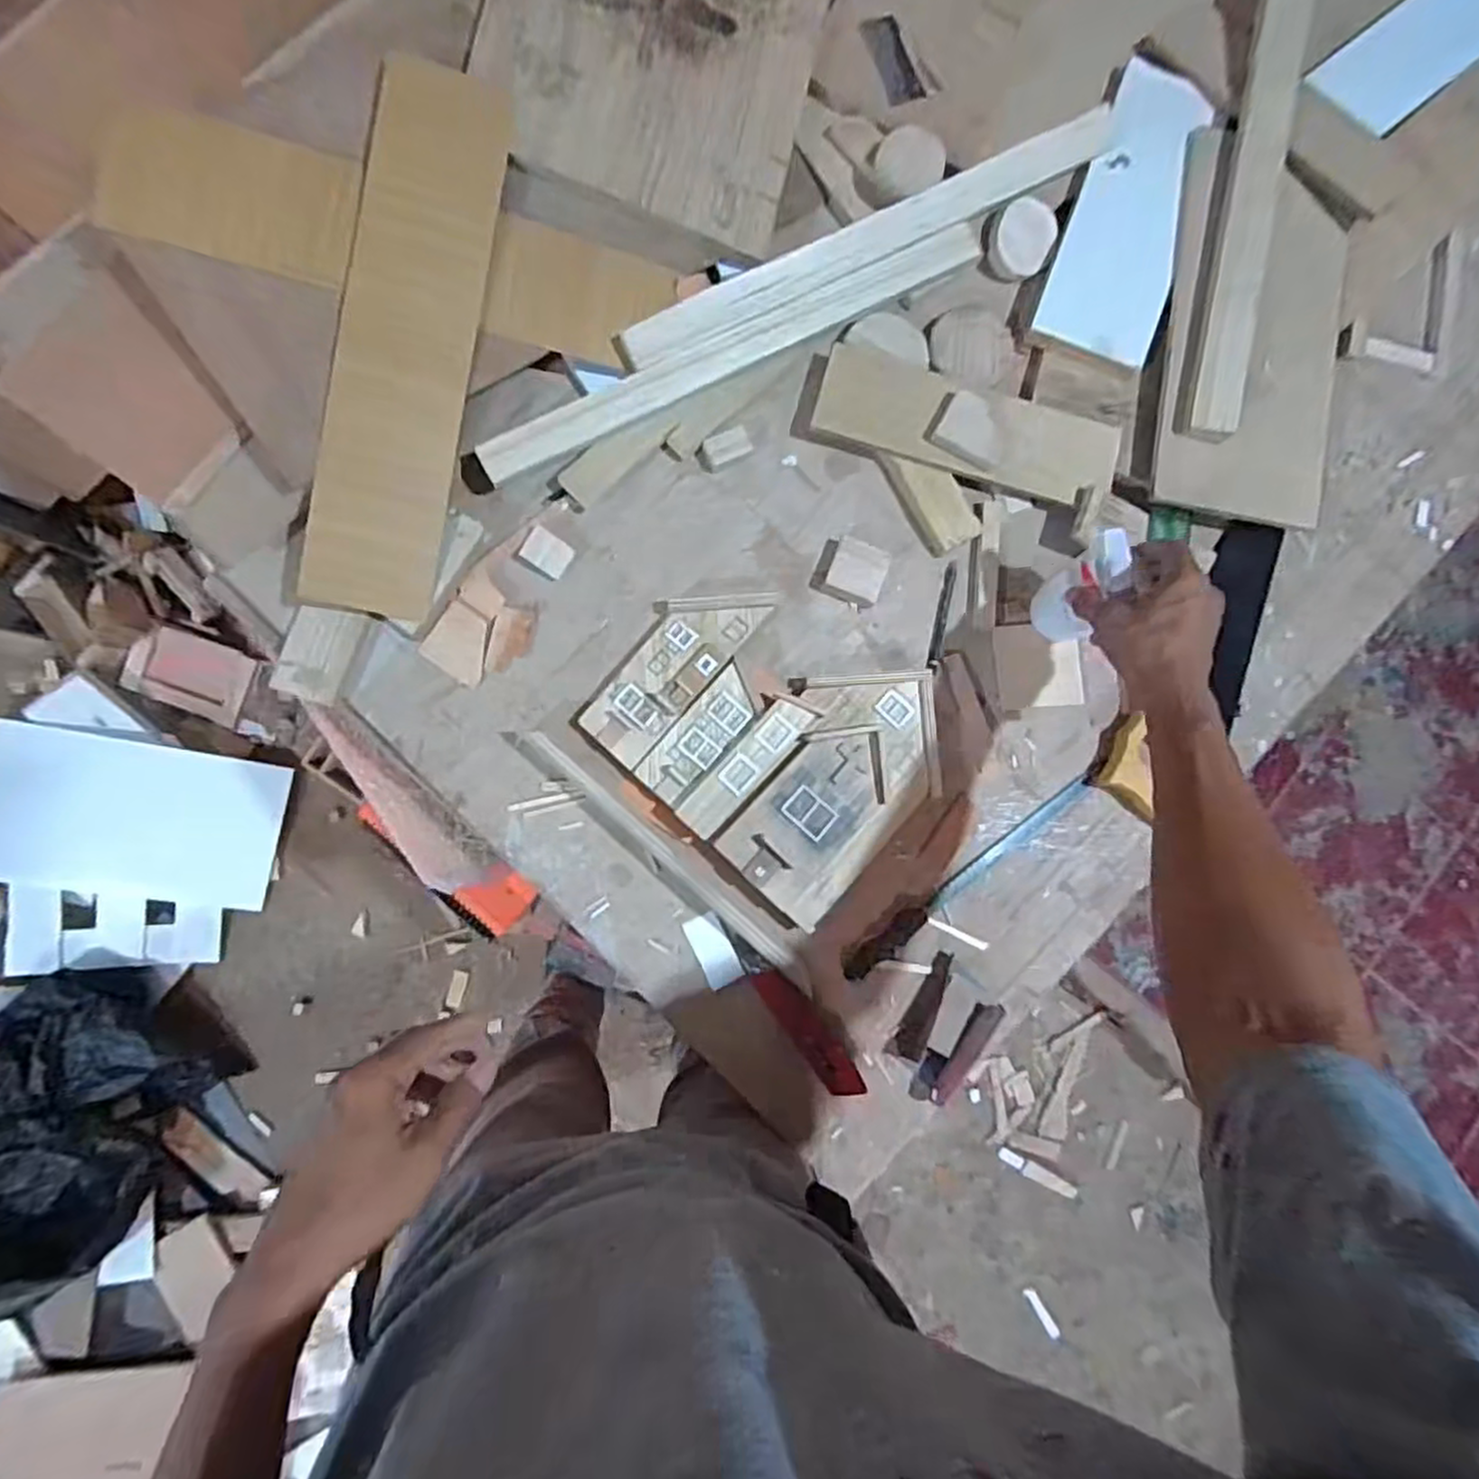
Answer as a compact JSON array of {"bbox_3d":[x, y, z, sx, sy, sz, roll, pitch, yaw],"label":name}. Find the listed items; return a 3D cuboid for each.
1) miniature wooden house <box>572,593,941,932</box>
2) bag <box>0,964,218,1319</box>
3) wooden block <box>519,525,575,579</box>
[{"bbox_3d":[0.032,-0.011,0.634,0.286,0.039,0.236,43,84,0],"label":"miniature wooden house"},{"bbox_3d":[-1.128,0.654,1.171,0.343,0.166,0.492,28,84,-2],"label":"bag"},{"bbox_3d":[-0.173,-0.168,0.645,0.041,0.012,0.034,32,84,-1],"label":"wooden block"}]

